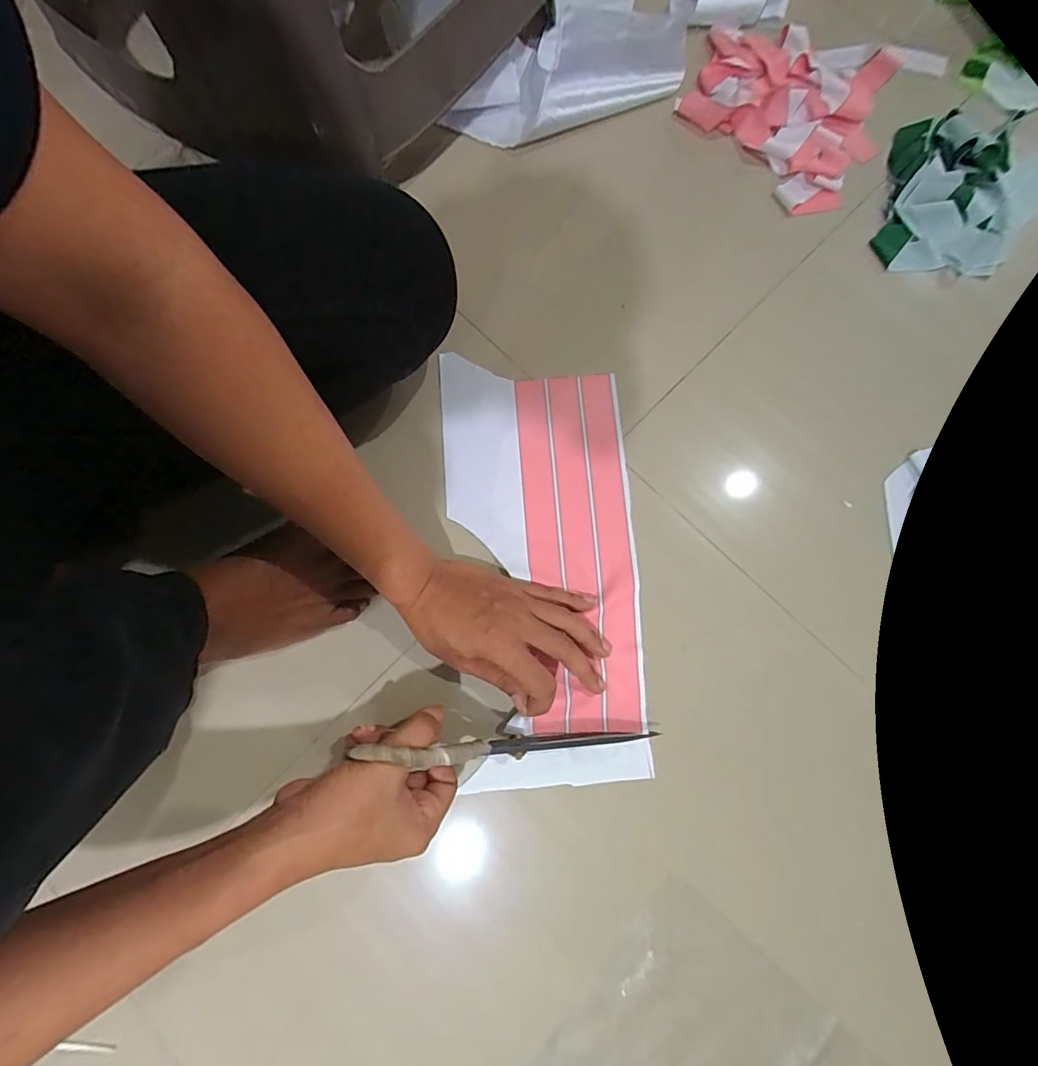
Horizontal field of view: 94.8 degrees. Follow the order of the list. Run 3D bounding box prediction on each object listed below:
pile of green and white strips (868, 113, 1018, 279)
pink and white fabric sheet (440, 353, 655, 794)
[{"bbox_3d":[0.447,-0.360,0.504,0.116,0.028,0.181,13,79,3],"label":"pile of green and white strips"},{"bbox_3d":[0.022,0.020,0.444,0.170,0.012,0.390,-4,76,-1],"label":"pink and white fabric sheet"}]

